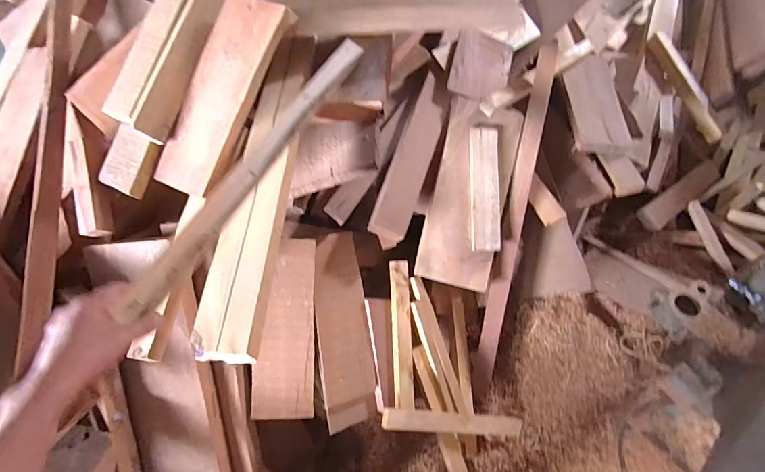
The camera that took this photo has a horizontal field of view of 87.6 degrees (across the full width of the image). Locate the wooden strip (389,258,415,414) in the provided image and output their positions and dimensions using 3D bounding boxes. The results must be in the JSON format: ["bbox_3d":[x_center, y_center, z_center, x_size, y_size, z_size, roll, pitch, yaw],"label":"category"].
[{"bbox_3d":[0.054,0.269,1.103,0.053,0.020,0.396,-3,85,2],"label":"wooden strip"}]

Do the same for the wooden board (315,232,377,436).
[{"bbox_3d":[-0.104,0.250,1.054,0.140,0.027,0.499,-6,88,-27],"label":"wooden board"}]

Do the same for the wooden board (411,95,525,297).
[{"bbox_3d":[0.260,-0.124,1.160,0.214,0.035,0.538,13,85,-4],"label":"wooden board"}]

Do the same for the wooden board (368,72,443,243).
[{"bbox_3d":[0.087,-0.227,1.125,0.100,0.032,0.510,19,68,-1],"label":"wooden board"}]

